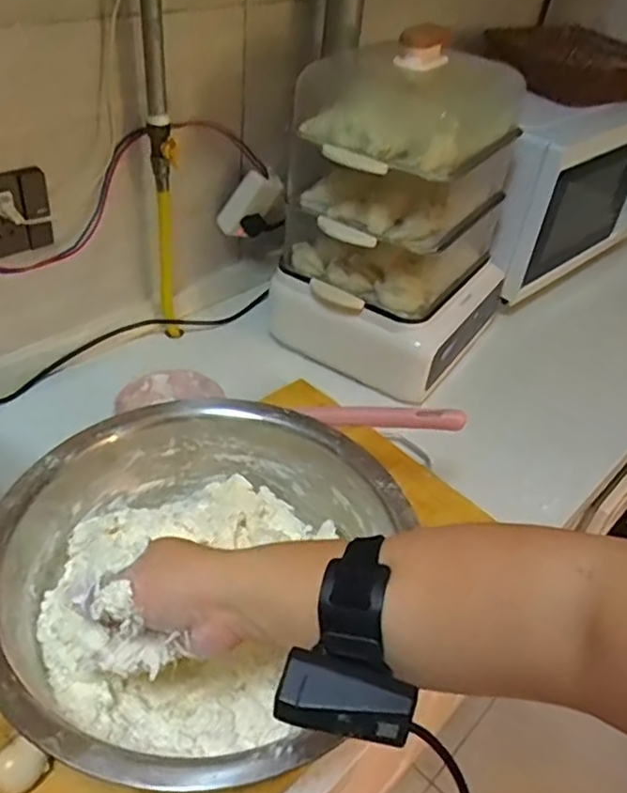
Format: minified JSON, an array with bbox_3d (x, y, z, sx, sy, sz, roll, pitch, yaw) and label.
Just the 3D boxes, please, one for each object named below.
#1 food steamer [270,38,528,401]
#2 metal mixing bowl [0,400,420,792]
[{"bbox_3d":[0.142,-0.264,0.899,0.253,0.359,0.354,25,43,20],"label":"food steamer"},{"bbox_3d":[-0.107,0.144,0.558,0.294,0.102,0.337,23,43,18],"label":"metal mixing bowl"}]

